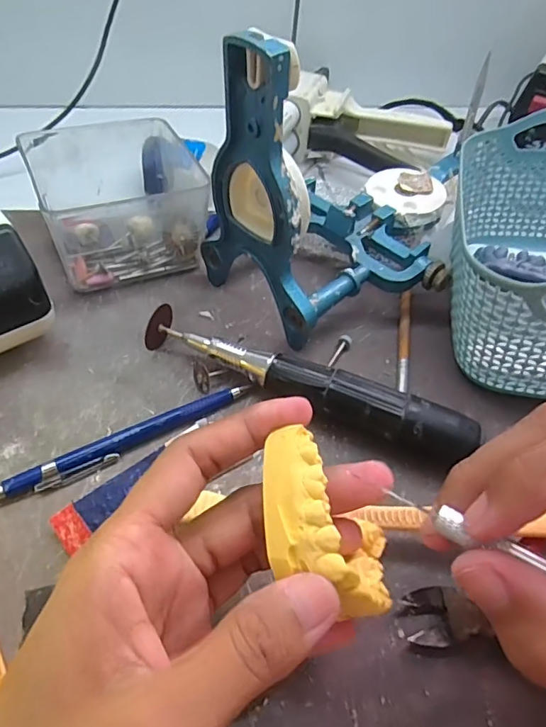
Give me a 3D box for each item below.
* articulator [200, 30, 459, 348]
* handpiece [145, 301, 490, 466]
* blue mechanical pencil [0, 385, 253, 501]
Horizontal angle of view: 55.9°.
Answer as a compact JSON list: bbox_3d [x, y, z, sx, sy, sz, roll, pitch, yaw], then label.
[{"bbox_3d":[0.051,-0.112,0.300,0.118,0.144,0.167,32,53,20],"label":"articulator"},{"bbox_3d":[0.013,0.012,0.264,0.174,0.030,0.023,22,50,12],"label":"handpiece"},{"bbox_3d":[-0.068,0.037,0.245,0.128,0.010,0.011,-24,56,-25],"label":"blue mechanical pencil"}]

